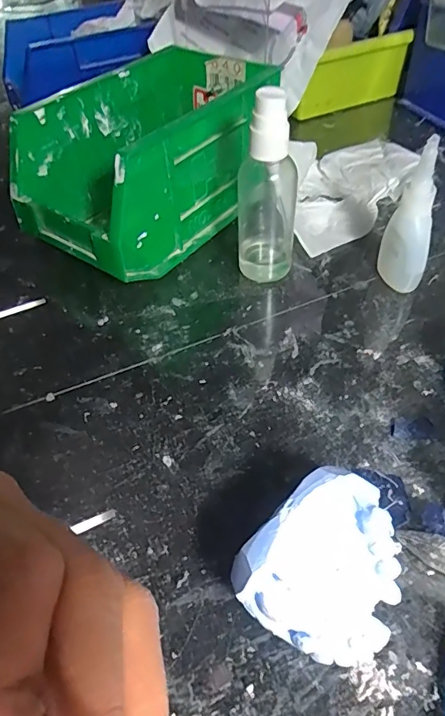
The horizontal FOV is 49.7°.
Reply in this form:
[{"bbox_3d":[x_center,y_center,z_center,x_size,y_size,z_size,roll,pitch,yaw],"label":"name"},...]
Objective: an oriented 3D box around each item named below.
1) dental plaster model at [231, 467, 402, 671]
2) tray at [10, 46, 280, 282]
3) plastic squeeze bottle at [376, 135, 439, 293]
[{"bbox_3d":[0.039,0.078,0.173,0.049,0.041,0.060,35,59,29],"label":"dental plaster model"},{"bbox_3d":[-0.046,-0.135,0.332,0.098,0.087,0.176,27,56,25],"label":"tray"},{"bbox_3d":[0.107,-0.077,0.273,0.025,0.087,0.021,10,51,13],"label":"plastic squeeze bottle"}]

